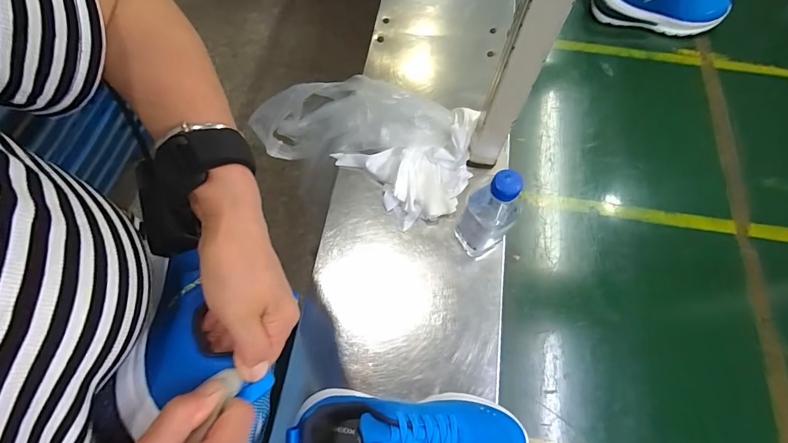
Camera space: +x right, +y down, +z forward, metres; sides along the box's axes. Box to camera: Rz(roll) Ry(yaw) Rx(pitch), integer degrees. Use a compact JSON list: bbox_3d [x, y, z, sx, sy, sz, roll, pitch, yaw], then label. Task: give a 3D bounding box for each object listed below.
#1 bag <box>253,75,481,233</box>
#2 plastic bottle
[{"bbox_3d":[-0.078,-0.144,0.616,0.408,0.141,0.176,22,68,28],"label":"bag"},{"bbox_3d":[0.124,-0.011,0.468,0.056,0.153,0.067,38,72,14],"label":"plastic bottle"}]

